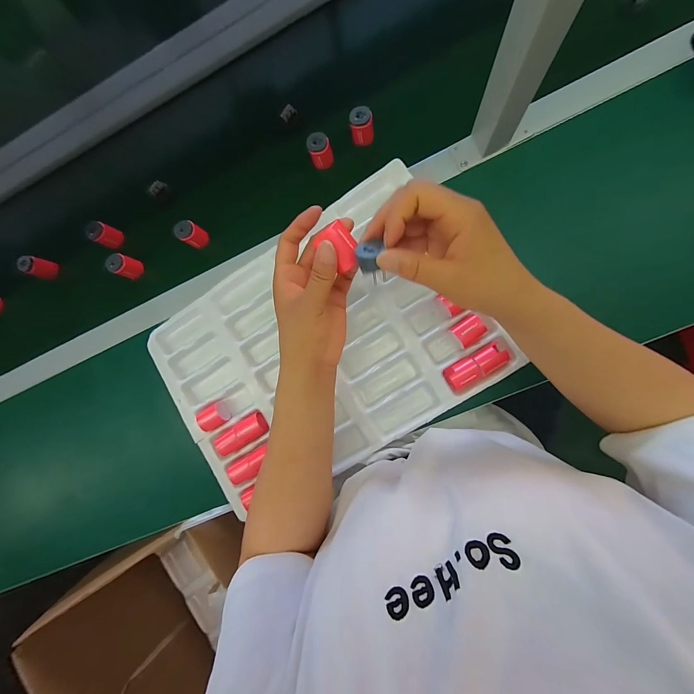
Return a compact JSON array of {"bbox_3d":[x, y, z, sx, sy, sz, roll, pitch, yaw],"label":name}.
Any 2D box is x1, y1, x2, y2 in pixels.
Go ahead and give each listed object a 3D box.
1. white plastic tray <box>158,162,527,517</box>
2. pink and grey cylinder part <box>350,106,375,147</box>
[{"bbox_3d":[-0.043,0.002,0.421,0.452,0.036,0.329,-29,85,6],"label":"white plastic tray"},{"bbox_3d":[0.022,-0.310,0.424,0.031,0.036,0.035,-4,88,8],"label":"pink and grey cylinder part"}]

